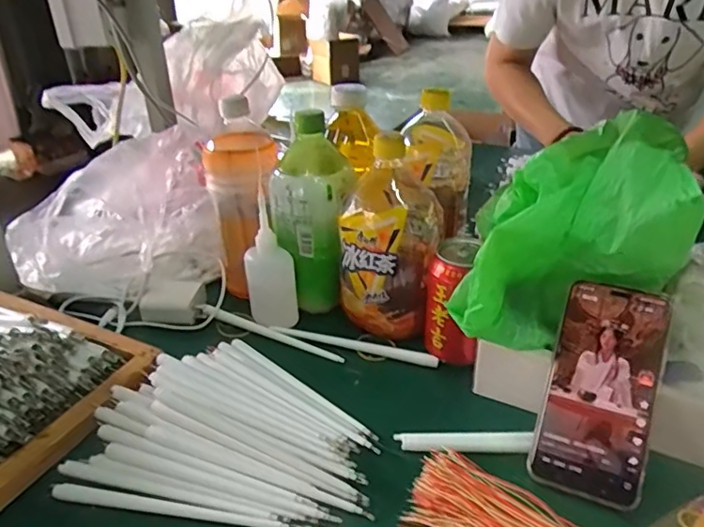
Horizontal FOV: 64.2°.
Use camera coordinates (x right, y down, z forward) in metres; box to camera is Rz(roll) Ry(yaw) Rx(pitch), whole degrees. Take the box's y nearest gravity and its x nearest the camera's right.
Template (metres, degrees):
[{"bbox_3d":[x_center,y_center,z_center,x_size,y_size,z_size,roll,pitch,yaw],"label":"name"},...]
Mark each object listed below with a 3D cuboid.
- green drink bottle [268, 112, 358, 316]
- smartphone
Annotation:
[{"bbox_3d":[-0.041,-0.041,0.592,0.084,0.214,0.070,-1,30,1],"label":"green drink bottle"},{"bbox_3d":[0.189,0.095,0.427,0.076,0.158,0.007,13,-12,23],"label":"smartphone"}]

